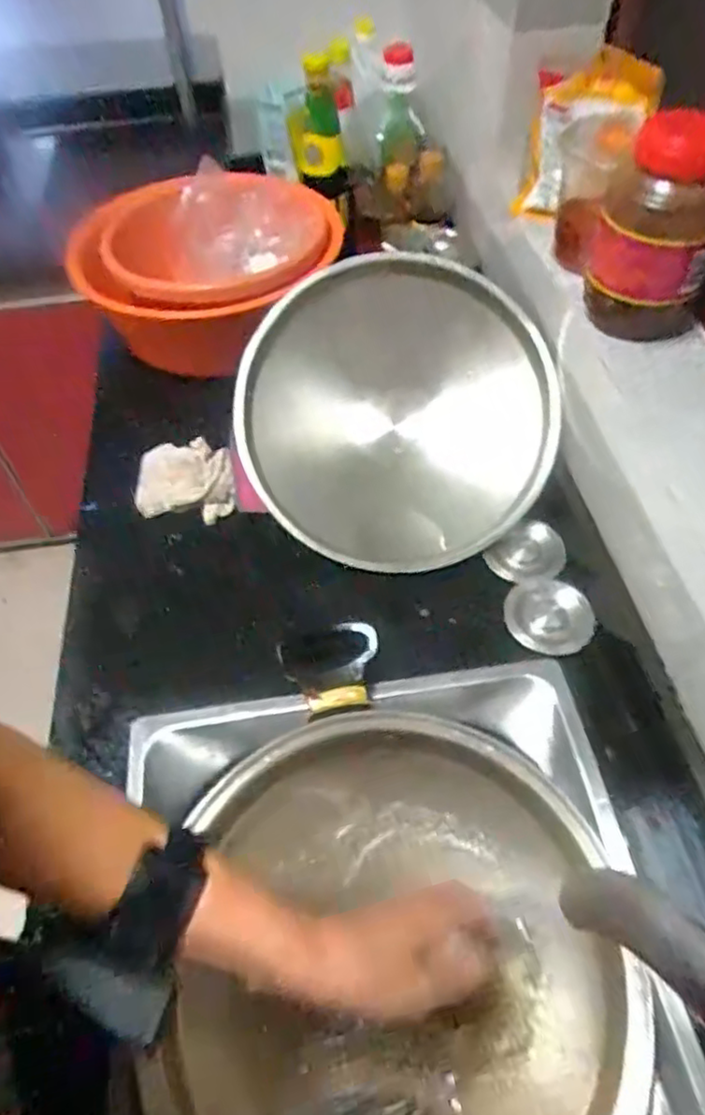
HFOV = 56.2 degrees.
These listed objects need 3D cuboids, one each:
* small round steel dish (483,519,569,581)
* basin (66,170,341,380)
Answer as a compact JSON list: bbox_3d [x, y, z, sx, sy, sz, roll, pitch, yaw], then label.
[{"bbox_3d":[0.180,-0.002,0.680,0.072,0.025,0.063,-28,57,-17],"label":"small round steel dish"},{"bbox_3d":[-0.185,-0.392,0.914,0.291,0.160,0.298,-1,53,2],"label":"basin"}]

